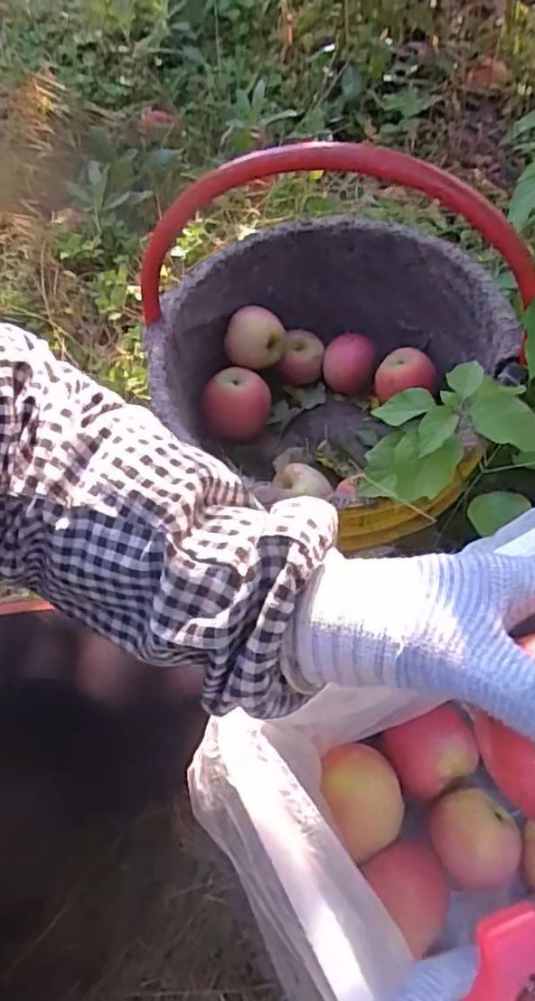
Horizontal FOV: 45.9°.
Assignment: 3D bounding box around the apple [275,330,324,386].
[{"bbox_3d":[0.042,-0.187,0.823,0.060,0.053,0.054,-1,58,-1],"label":"apple"}]

